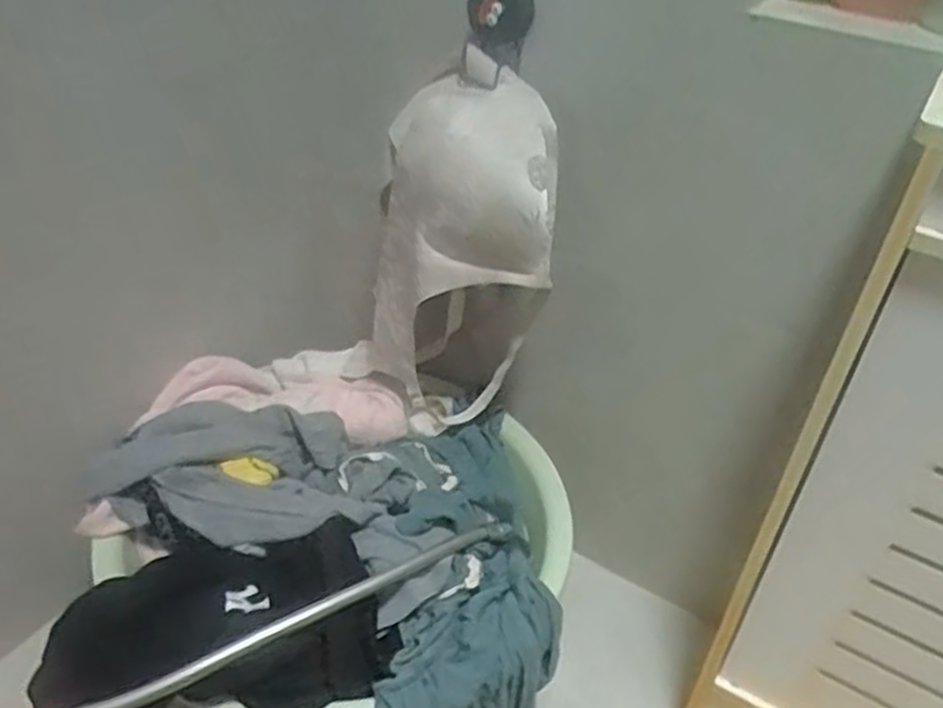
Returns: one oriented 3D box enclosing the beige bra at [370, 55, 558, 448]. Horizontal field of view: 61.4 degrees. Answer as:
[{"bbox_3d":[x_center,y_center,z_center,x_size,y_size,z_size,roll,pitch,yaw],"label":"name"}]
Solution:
[{"bbox_3d":[-0.012,-0.082,0.805,0.129,0.367,0.150,-11,39,-23],"label":"beige bra"}]

